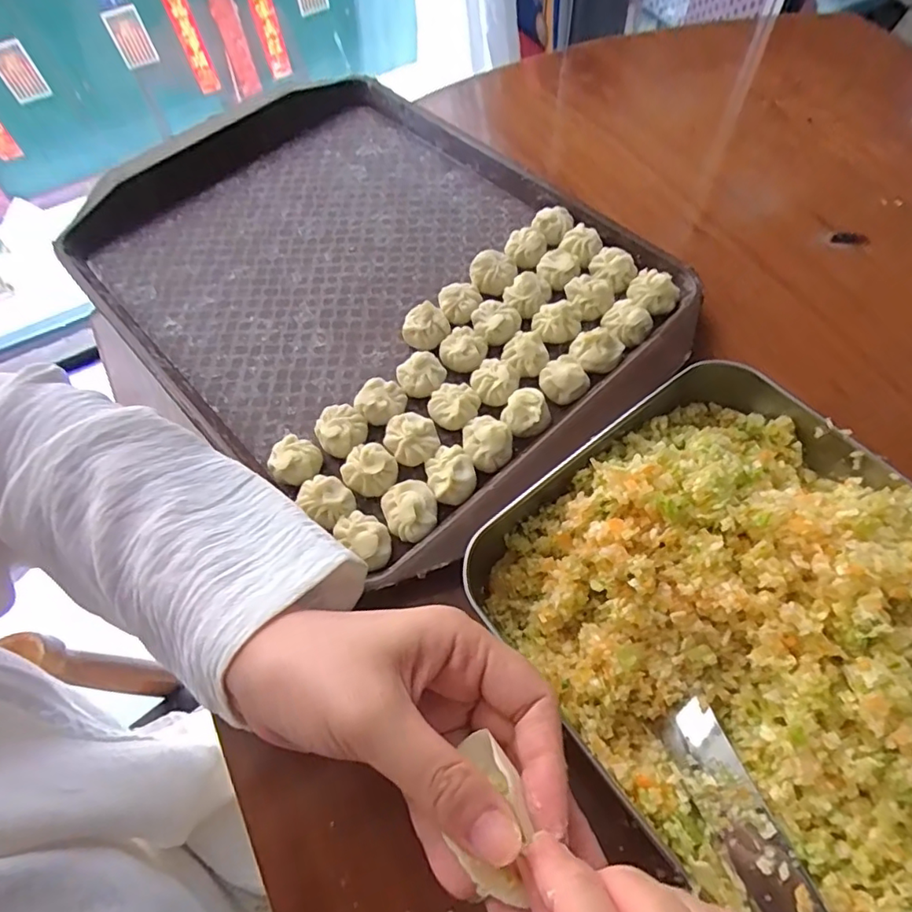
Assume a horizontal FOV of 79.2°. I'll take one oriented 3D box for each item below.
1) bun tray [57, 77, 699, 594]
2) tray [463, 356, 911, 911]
[{"bbox_3d":[-0.068,-0.133,0.385,0.298,0.048,0.415,-39,68,-20],"label":"bun tray"},{"bbox_3d":[0.149,0.077,0.226,0.198,0.068,0.255,-35,66,-15],"label":"tray"}]

